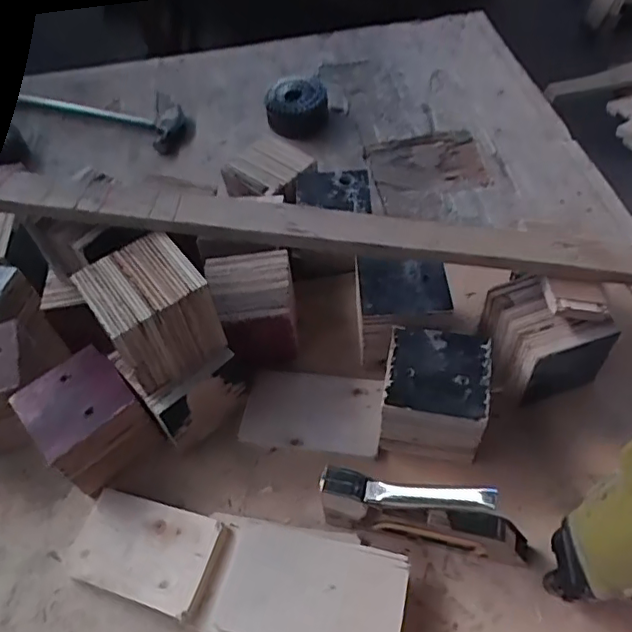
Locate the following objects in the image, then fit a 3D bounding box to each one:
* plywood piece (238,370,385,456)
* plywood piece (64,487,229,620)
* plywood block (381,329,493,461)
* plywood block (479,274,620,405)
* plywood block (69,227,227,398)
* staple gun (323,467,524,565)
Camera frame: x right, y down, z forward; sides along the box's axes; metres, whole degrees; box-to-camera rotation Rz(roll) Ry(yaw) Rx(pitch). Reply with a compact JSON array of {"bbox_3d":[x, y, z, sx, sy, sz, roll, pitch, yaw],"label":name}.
[{"bbox_3d":[-0.004,0.096,0.579,0.140,0.012,0.082,5,58,10],"label":"plywood piece"},{"bbox_3d":[-0.155,0.206,0.500,0.144,0.010,0.079,6,54,24],"label":"plywood piece"},{"bbox_3d":[0.114,0.077,0.536,0.095,0.091,0.091,9,54,14],"label":"plywood block"},{"bbox_3d":[0.227,0.024,0.569,0.101,0.105,0.093,-16,52,-5],"label":"plywood block"},{"bbox_3d":[-0.149,-0.003,0.517,0.087,0.094,0.091,-34,56,-18],"label":"plywood block"},{"bbox_3d":[0.090,0.160,0.463,0.171,0.111,0.023,7,54,12],"label":"staple gun"}]

